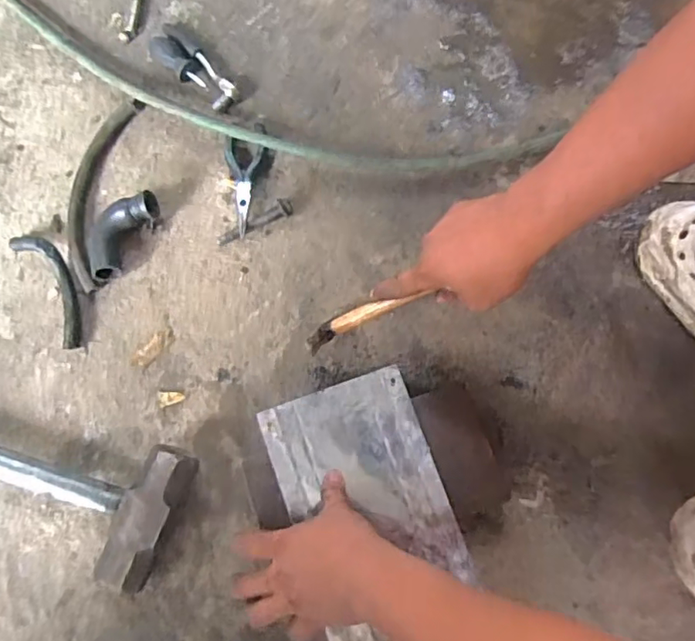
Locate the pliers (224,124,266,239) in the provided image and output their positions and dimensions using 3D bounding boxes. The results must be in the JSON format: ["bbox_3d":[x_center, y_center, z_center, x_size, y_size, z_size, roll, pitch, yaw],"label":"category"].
[{"bbox_3d":[-0.126,-0.180,0.715,0.053,0.023,0.146,-6,78,-1],"label":"pliers"}]

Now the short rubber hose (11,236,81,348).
[{"bbox_3d":[-0.361,-0.043,0.693,0.048,0.030,0.156,-29,80,-6],"label":"short rubber hose"}]

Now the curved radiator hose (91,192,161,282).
[{"bbox_3d":[-0.283,-0.109,0.698,0.061,0.041,0.122,35,81,7],"label":"curved radiator hose"}]

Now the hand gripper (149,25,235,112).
[{"bbox_3d":[-0.206,-0.333,0.747,0.055,0.033,0.143,-43,81,-8],"label":"hand gripper"}]

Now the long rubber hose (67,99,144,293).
[{"bbox_3d":[-0.313,-0.163,0.713,0.059,0.023,0.253,6,78,1],"label":"long rubber hose"}]

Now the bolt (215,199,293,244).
[{"bbox_3d":[-0.116,-0.120,0.701,0.099,0.021,0.021,-26,80,-5],"label":"bolt"}]

